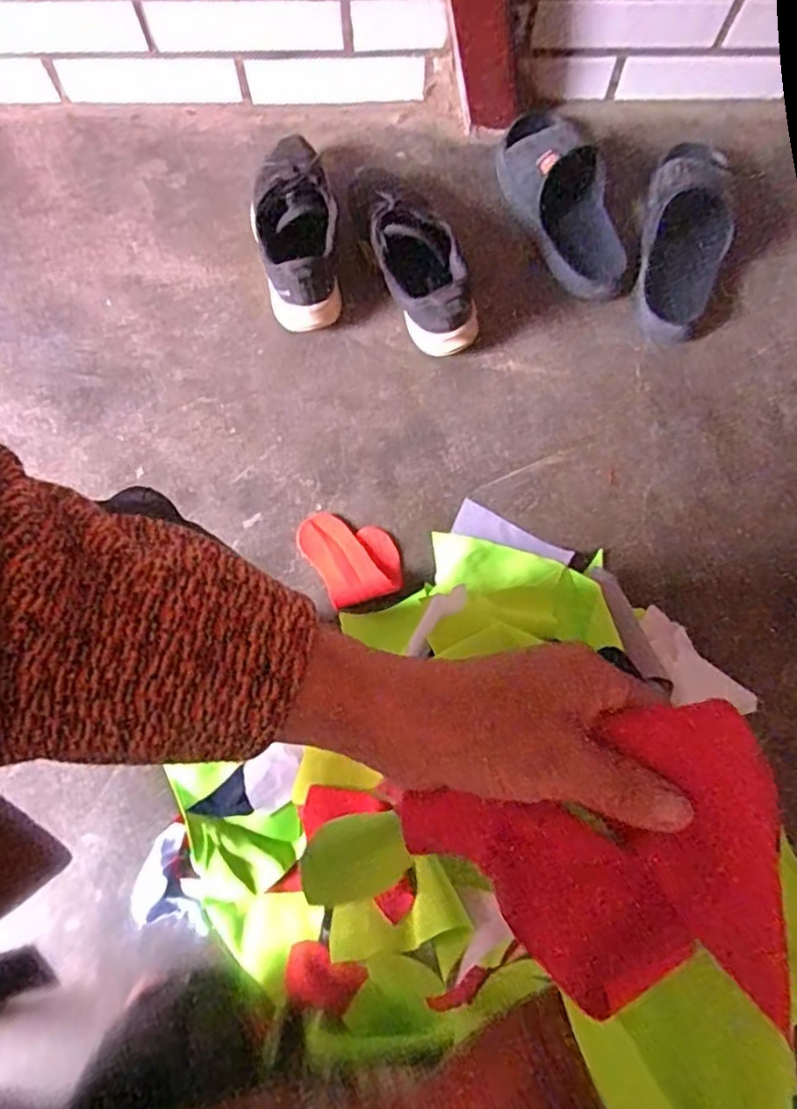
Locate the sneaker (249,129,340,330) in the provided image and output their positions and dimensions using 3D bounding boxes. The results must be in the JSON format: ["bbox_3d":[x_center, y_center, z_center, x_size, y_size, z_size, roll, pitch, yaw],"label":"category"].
[{"bbox_3d":[-0.129,-0.404,0.802,0.100,0.097,0.246,-14,77,-4],"label":"sneaker"}]

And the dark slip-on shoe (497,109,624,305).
[{"bbox_3d":[0.205,-0.451,0.831,0.110,0.066,0.265,-22,77,-5],"label":"dark slip-on shoe"}]

